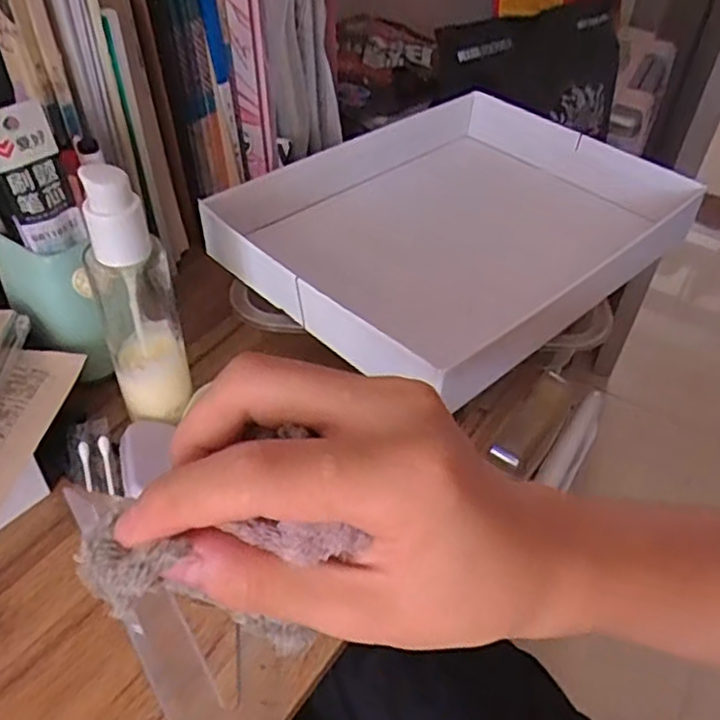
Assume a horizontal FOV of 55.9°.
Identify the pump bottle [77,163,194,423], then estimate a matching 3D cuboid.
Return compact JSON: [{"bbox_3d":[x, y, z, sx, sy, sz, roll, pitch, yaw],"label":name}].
[{"bbox_3d":[-0.125,-0.032,0.378,0.044,0.155,0.035,-13,46,-16],"label":"pump bottle"}]

